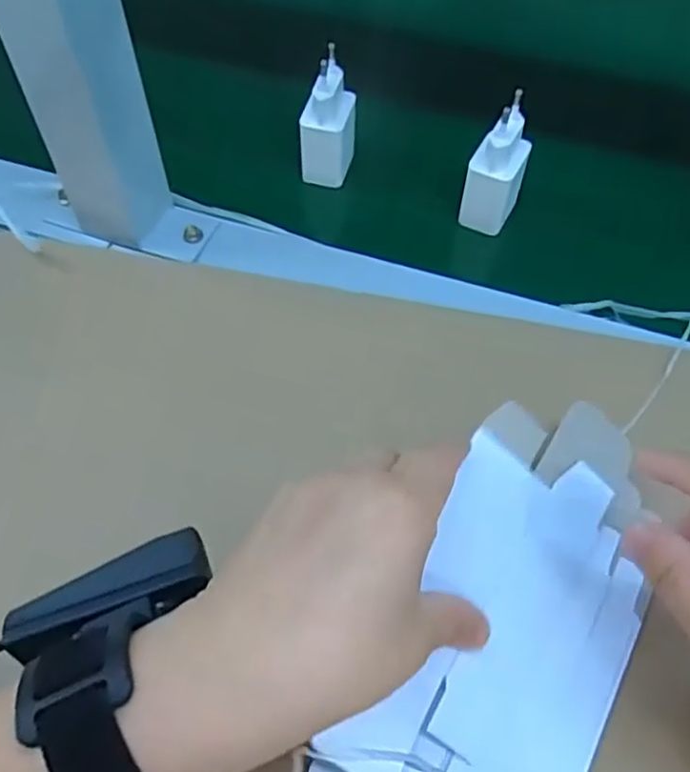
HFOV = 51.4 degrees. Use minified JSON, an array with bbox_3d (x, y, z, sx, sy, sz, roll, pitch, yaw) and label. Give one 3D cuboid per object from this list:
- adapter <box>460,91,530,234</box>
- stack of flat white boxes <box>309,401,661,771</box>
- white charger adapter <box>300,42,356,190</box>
[{"bbox_3d":[0.090,-0.128,0.421,0.031,0.071,0.037,20,61,8],"label":"adapter"},{"bbox_3d":[0.068,0.094,0.280,0.089,0.034,0.191,24,68,13],"label":"stack of flat white boxes"},{"bbox_3d":[-0.010,-0.166,0.444,0.028,0.071,0.044,14,60,5],"label":"white charger adapter"}]

